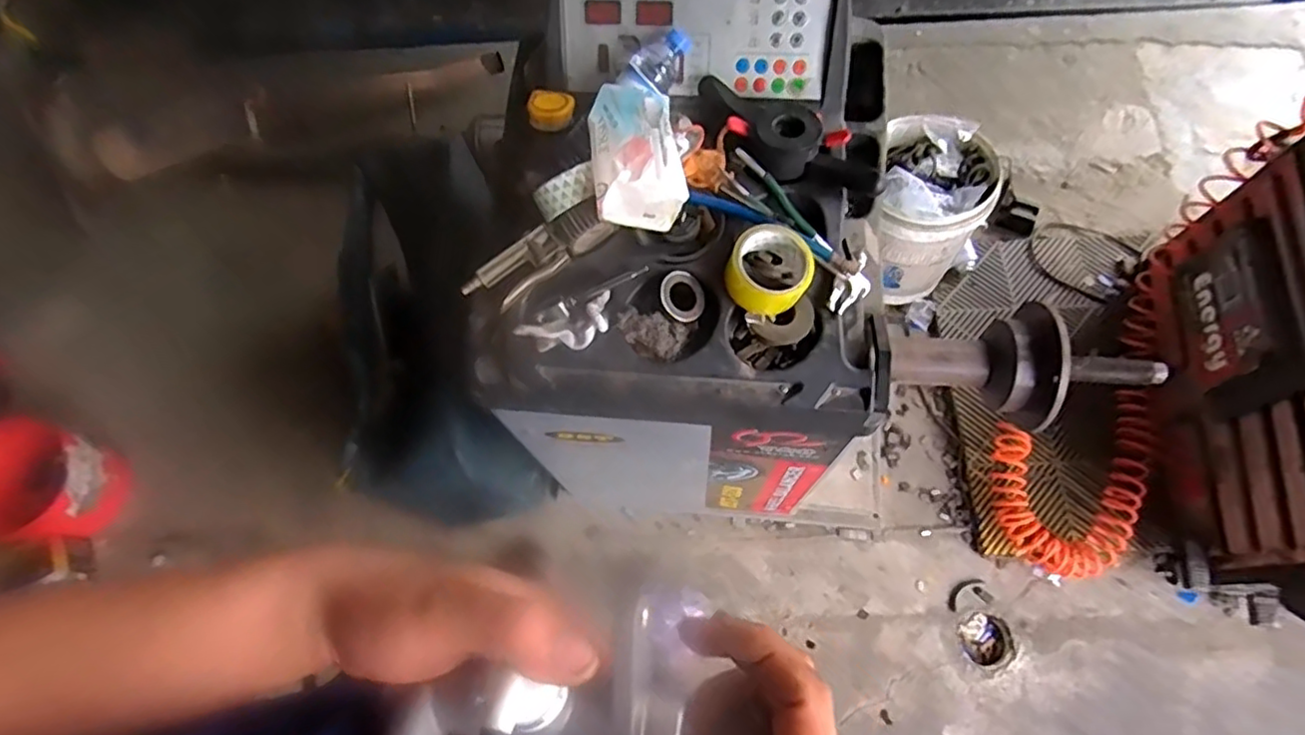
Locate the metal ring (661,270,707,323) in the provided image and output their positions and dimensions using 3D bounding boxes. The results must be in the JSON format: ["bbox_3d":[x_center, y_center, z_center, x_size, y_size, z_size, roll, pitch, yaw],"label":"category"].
[{"bbox_3d":[0.035,-0.081,0.746,0.051,0.006,0.059,-45,100,-21],"label":"metal ring"}]

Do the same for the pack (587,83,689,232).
[{"bbox_3d":[-0.020,-0.240,0.716,0.097,0.063,0.168,-7,73,-4],"label":"pack"}]

